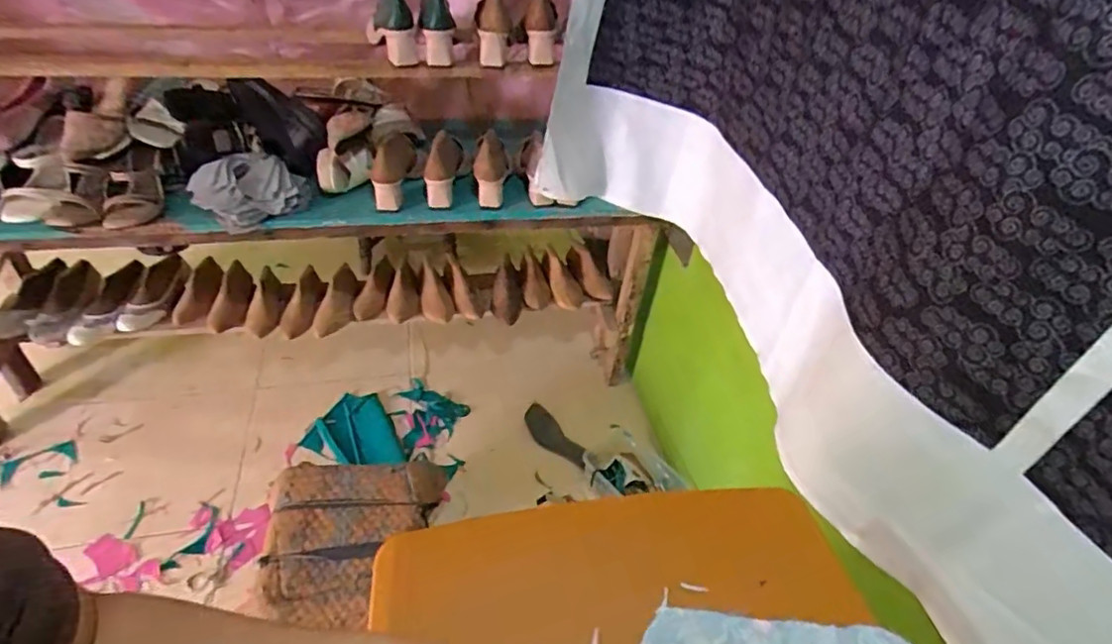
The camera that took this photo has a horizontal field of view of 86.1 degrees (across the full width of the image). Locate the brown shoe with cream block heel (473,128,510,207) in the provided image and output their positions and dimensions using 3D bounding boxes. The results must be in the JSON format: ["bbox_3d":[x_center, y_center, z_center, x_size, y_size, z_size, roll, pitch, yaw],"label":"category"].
[{"bbox_3d":[-0.135,-0.314,1.243,0.074,0.097,0.154,-2,60,-9],"label":"brown shoe with cream block heel"}]

